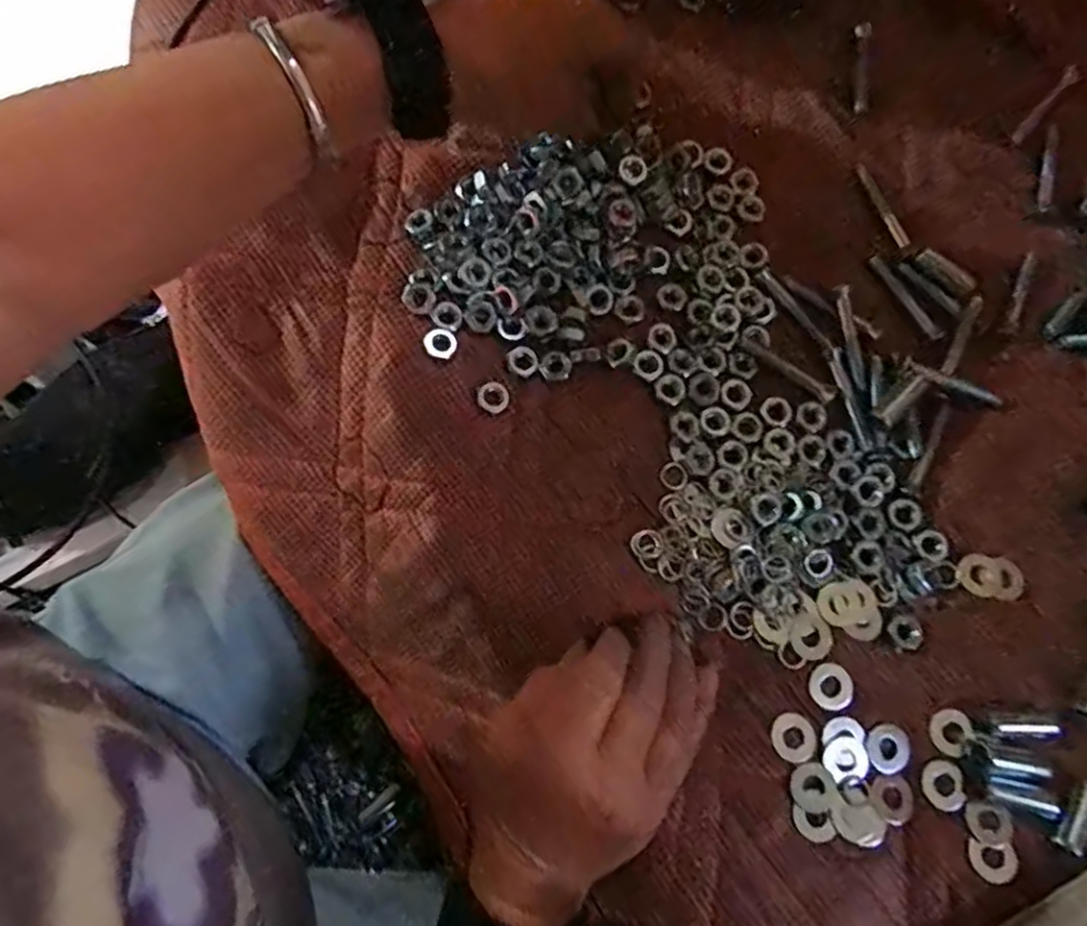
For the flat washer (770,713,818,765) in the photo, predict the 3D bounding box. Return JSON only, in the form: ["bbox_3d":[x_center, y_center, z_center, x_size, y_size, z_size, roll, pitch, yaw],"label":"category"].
[{"bbox_3d":[0.117,0.129,0.322,0.023,0.004,0.020,30,78,7],"label":"flat washer"}]

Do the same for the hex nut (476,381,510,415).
[{"bbox_3d":[-0.026,-0.034,0.358,0.017,0.005,0.015,-33,78,-8],"label":"hex nut"}]

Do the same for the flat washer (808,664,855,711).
[{"bbox_3d":[0.138,0.107,0.330,0.022,0.004,0.020,0,76,0],"label":"flat washer"}]

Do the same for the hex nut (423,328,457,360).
[{"bbox_3d":[-0.054,-0.063,0.360,0.017,0.004,0.016,12,76,3],"label":"hex nut"}]

